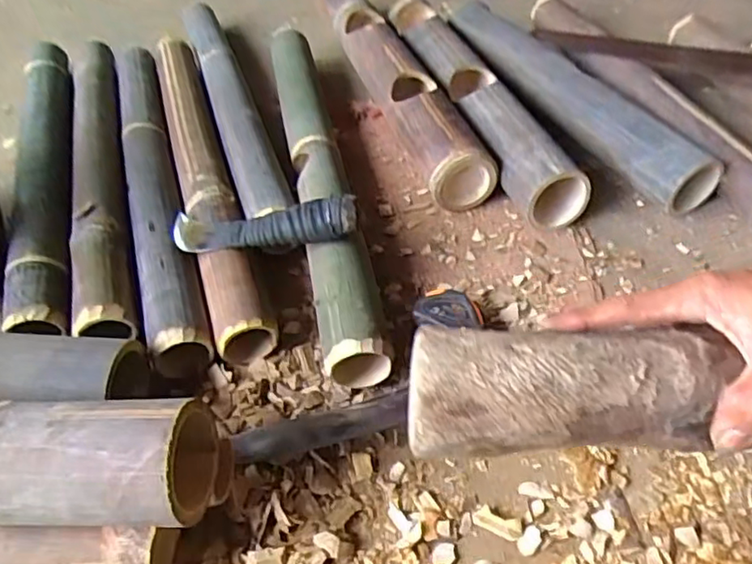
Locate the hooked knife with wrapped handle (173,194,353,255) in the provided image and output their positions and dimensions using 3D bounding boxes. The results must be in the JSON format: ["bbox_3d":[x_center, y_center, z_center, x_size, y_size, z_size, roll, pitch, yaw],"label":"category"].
[{"bbox_3d":[-0.117,-0.054,0.628,0.201,0.029,0.046,-6,46,17],"label":"hooked knife with wrapped handle"}]

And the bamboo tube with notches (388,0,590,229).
[{"bbox_3d":[0.125,-0.259,0.863,0.080,0.082,0.506,-16,47,-11],"label":"bamboo tube with notches"}]

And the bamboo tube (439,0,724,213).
[{"bbox_3d":[0.249,-0.266,0.867,0.084,0.080,0.511,-21,49,-15],"label":"bamboo tube"}]

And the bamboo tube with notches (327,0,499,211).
[{"bbox_3d":[0.011,-0.343,0.955,0.083,0.082,0.657,-15,47,-10],"label":"bamboo tube with notches"}]

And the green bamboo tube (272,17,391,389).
[{"bbox_3d":[-0.077,-0.155,0.784,0.062,0.068,0.672,-10,48,-5],"label":"green bamboo tube"}]

